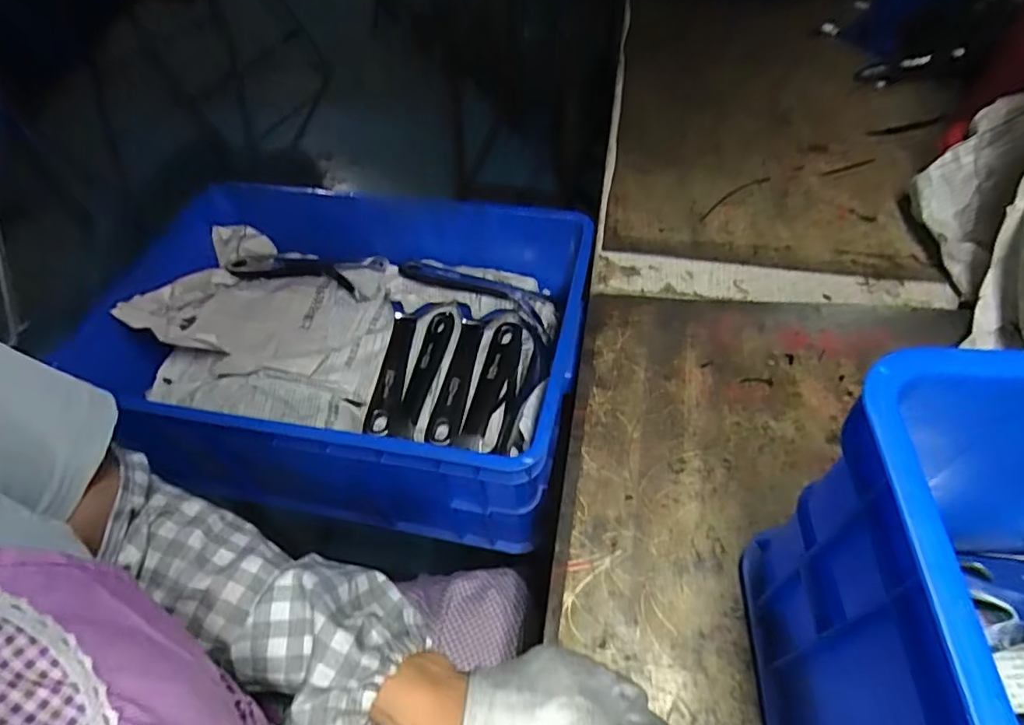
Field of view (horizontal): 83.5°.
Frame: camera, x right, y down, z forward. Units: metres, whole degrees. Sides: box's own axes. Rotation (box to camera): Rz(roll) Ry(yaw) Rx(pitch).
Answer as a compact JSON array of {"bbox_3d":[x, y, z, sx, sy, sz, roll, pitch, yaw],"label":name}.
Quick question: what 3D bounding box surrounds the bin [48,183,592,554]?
[{"bbox_3d":[-0.196,-0.023,0.691,0.531,0.191,0.355,7,54,10],"label":"bin"}]

